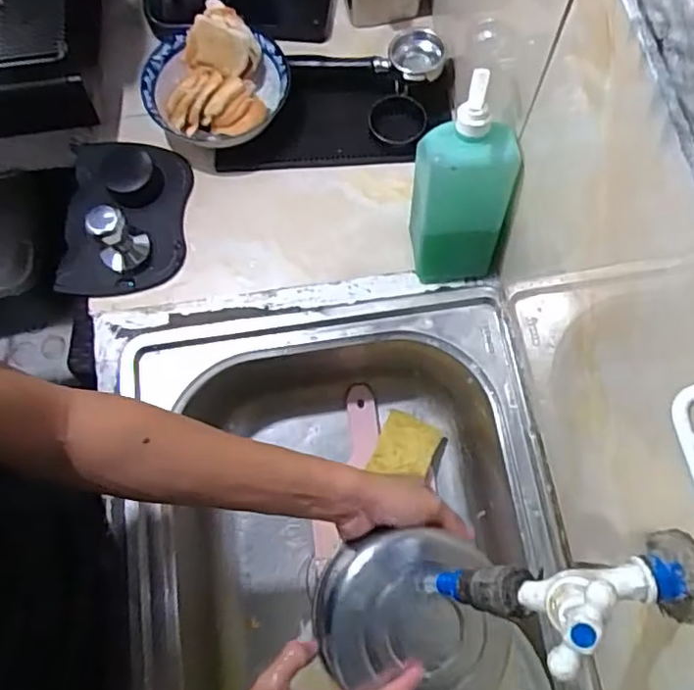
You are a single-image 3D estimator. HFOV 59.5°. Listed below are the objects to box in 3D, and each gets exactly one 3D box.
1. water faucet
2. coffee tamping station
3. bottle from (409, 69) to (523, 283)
[{"bbox_3d":[0.133,0.163,0.381,0.143,0.171,0.046,-5,72,0],"label":"water faucet"},{"bbox_3d":[-0.267,-0.170,0.695,0.142,0.080,0.205,0,72,1],"label":"coffee tamping station"},{"bbox_3d":[0.110,-0.144,0.592,0.090,0.228,0.076,4,72,2],"label":"bottle"}]

